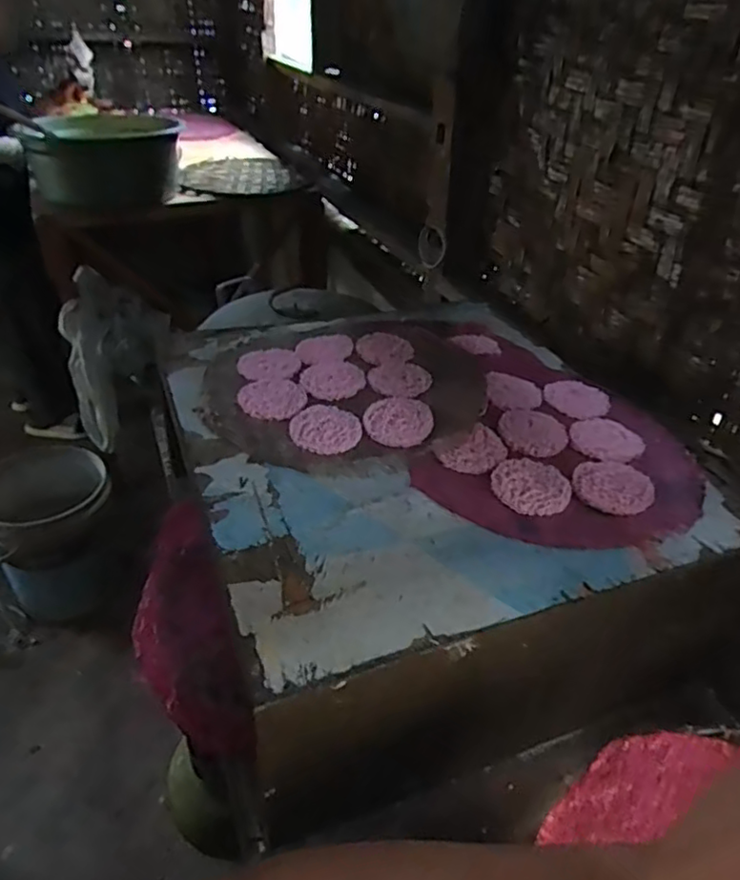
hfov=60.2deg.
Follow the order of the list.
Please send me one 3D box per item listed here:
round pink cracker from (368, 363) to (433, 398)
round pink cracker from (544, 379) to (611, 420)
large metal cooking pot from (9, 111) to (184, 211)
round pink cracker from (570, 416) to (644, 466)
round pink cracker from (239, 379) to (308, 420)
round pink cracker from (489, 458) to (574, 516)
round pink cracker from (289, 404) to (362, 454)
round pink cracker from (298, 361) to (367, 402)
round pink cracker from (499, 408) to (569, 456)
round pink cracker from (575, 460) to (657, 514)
[{"bbox_3d":[0.039,-0.076,0.806,0.079,0.004,0.078,2,36,-1],"label":"round pink cracker"},{"bbox_3d":[0.260,-0.053,0.801,0.080,0.004,0.081,2,36,-1],"label":"round pink cracker"},{"bbox_3d":[-0.704,-0.765,1.689,0.368,0.159,0.399,-10,37,-17],"label":"large metal cooking pot"},{"bbox_3d":[0.271,-0.002,0.730,0.082,0.004,0.079,2,36,-1],"label":"round pink cracker"},{"bbox_3d":[-0.118,-0.052,0.771,0.078,0.006,0.075,2,36,-1],"label":"round pink cracker"},{"bbox_3d":[0.168,0.047,0.660,0.078,0.012,0.085,2,36,-1],"label":"round pink cracker"},{"bbox_3d":[-0.052,-0.012,0.728,0.081,0.010,0.079,2,36,-1],"label":"round pink cracker"},{"bbox_3d":[-0.047,-0.078,0.807,0.078,0.004,0.087,-10,37,-17],"label":"round pink cracker"},{"bbox_3d":[0.188,-0.013,0.738,0.076,0.006,0.080,2,36,-1],"label":"round pink cracker"},{"bbox_3d":[0.253,0.048,0.663,0.078,0.008,0.084,2,36,-1],"label":"round pink cracker"}]

